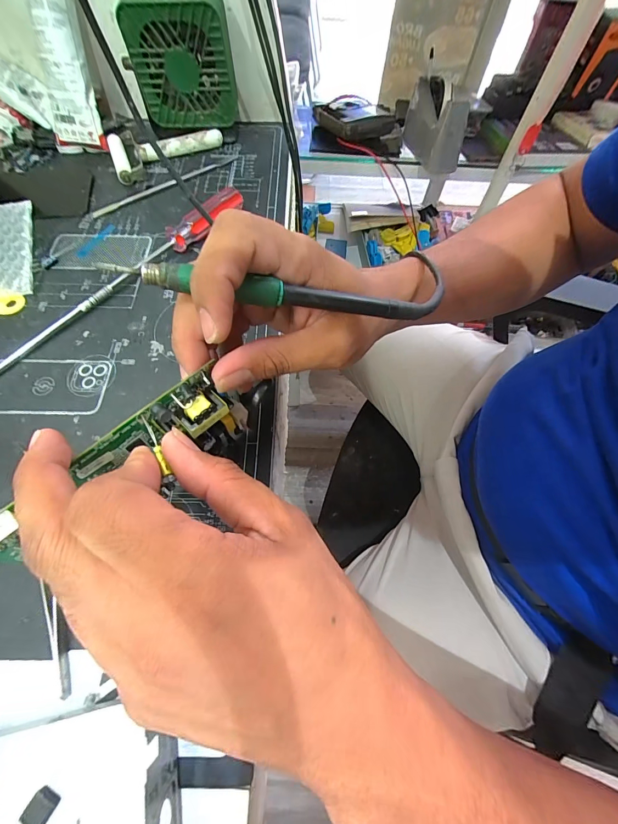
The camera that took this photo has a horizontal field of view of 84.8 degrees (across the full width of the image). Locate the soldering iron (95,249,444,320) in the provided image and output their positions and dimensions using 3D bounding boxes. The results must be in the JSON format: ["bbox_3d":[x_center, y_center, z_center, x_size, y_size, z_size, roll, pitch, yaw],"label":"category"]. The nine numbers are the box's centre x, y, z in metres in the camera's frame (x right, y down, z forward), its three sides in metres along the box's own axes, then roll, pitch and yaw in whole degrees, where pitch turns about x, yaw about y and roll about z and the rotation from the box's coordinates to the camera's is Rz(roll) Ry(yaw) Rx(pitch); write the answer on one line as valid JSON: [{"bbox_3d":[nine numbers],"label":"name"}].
[{"bbox_3d":[-0.006,-0.065,0.165,0.165,0.015,0.019,-1,63,-19],"label":"soldering iron"}]

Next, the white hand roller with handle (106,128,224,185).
[{"bbox_3d":[-0.152,-0.290,0.368,0.120,0.021,0.062,-20,67,-11],"label":"white hand roller with handle"}]

